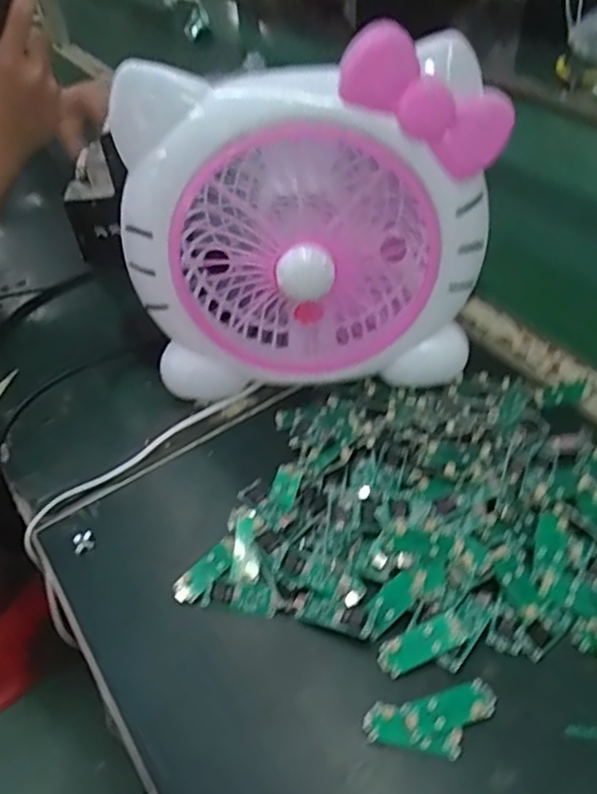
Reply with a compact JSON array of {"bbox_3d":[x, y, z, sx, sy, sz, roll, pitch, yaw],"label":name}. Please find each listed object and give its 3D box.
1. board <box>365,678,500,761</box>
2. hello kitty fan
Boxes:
[{"bbox_3d":[0.075,0.181,0.354,0.075,0.007,0.032,-12,45,-5],"label":"board"},{"bbox_3d":[0.006,-0.128,0.485,0.251,0.259,0.108,-4,45,3],"label":"hello kitty fan"}]

